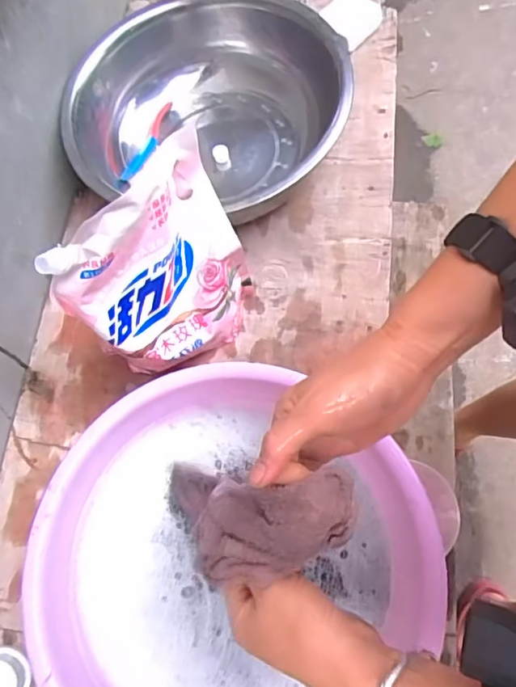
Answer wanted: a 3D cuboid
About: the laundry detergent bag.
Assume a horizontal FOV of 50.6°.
[{"bbox_3d":[-0.085,-0.071,0.582,0.113,0.245,0.204,32,75,11],"label":"laundry detergent bag"}]

